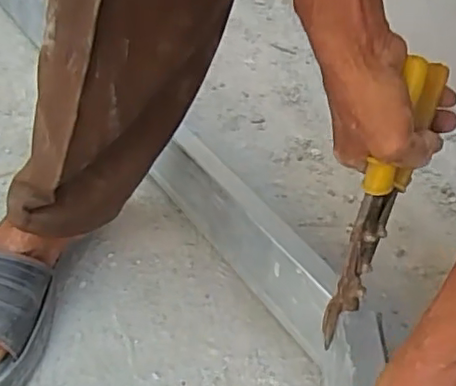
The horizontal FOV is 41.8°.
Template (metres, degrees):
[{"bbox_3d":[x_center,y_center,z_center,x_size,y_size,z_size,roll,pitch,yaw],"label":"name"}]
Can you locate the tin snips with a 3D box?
[{"bbox_3d":[0.116,0.013,0.465,0.027,0.233,0.050,23,17,22],"label":"tin snips"}]

